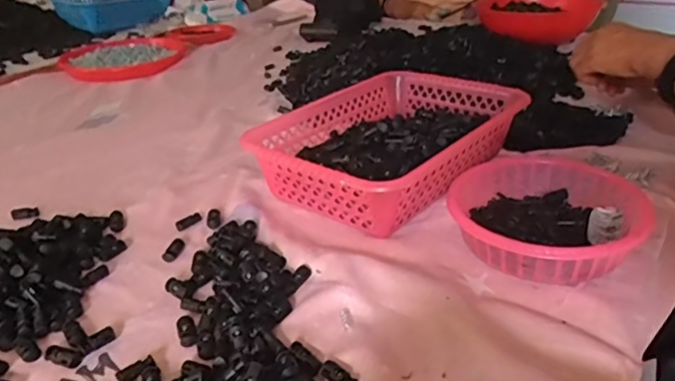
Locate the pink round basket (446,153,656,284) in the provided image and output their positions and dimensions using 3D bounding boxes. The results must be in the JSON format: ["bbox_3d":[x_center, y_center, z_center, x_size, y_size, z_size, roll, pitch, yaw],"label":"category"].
[{"bbox_3d":[0.193,0.025,0.529,0.165,0.053,0.177,-2,30,1],"label":"pink round basket"}]

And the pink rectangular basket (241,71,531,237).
[{"bbox_3d":[0.063,-0.056,0.669,0.205,0.079,0.301,22,38,35],"label":"pink rectangular basket"}]

